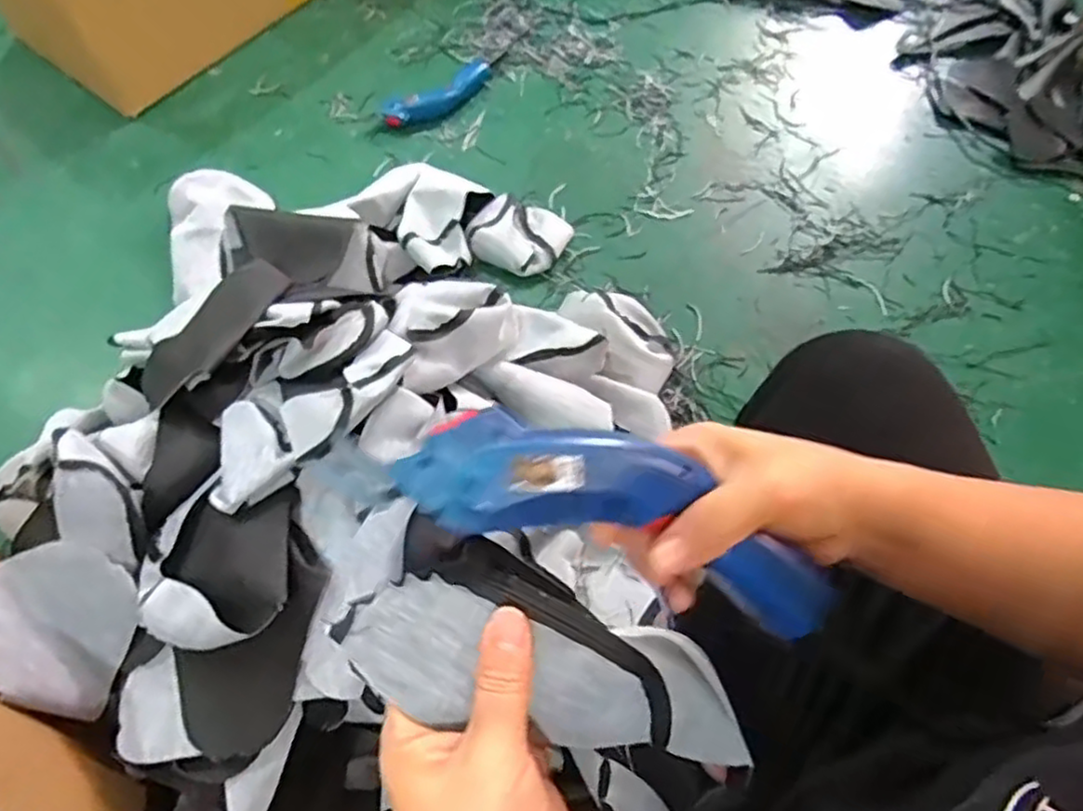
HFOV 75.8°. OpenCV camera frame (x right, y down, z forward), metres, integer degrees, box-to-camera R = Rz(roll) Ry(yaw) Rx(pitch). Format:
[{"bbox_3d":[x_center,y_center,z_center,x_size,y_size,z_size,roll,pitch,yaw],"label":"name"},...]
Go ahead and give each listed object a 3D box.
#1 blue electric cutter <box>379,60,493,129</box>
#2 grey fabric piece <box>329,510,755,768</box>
[{"bbox_3d":[-0.174,-0.544,1.219,0.223,0.038,0.073,-39,69,-19],"label":"blue electric cutter"},{"bbox_3d":[0.012,0.123,0.321,0.196,0.070,0.074,28,61,-21],"label":"grey fabric piece"}]

